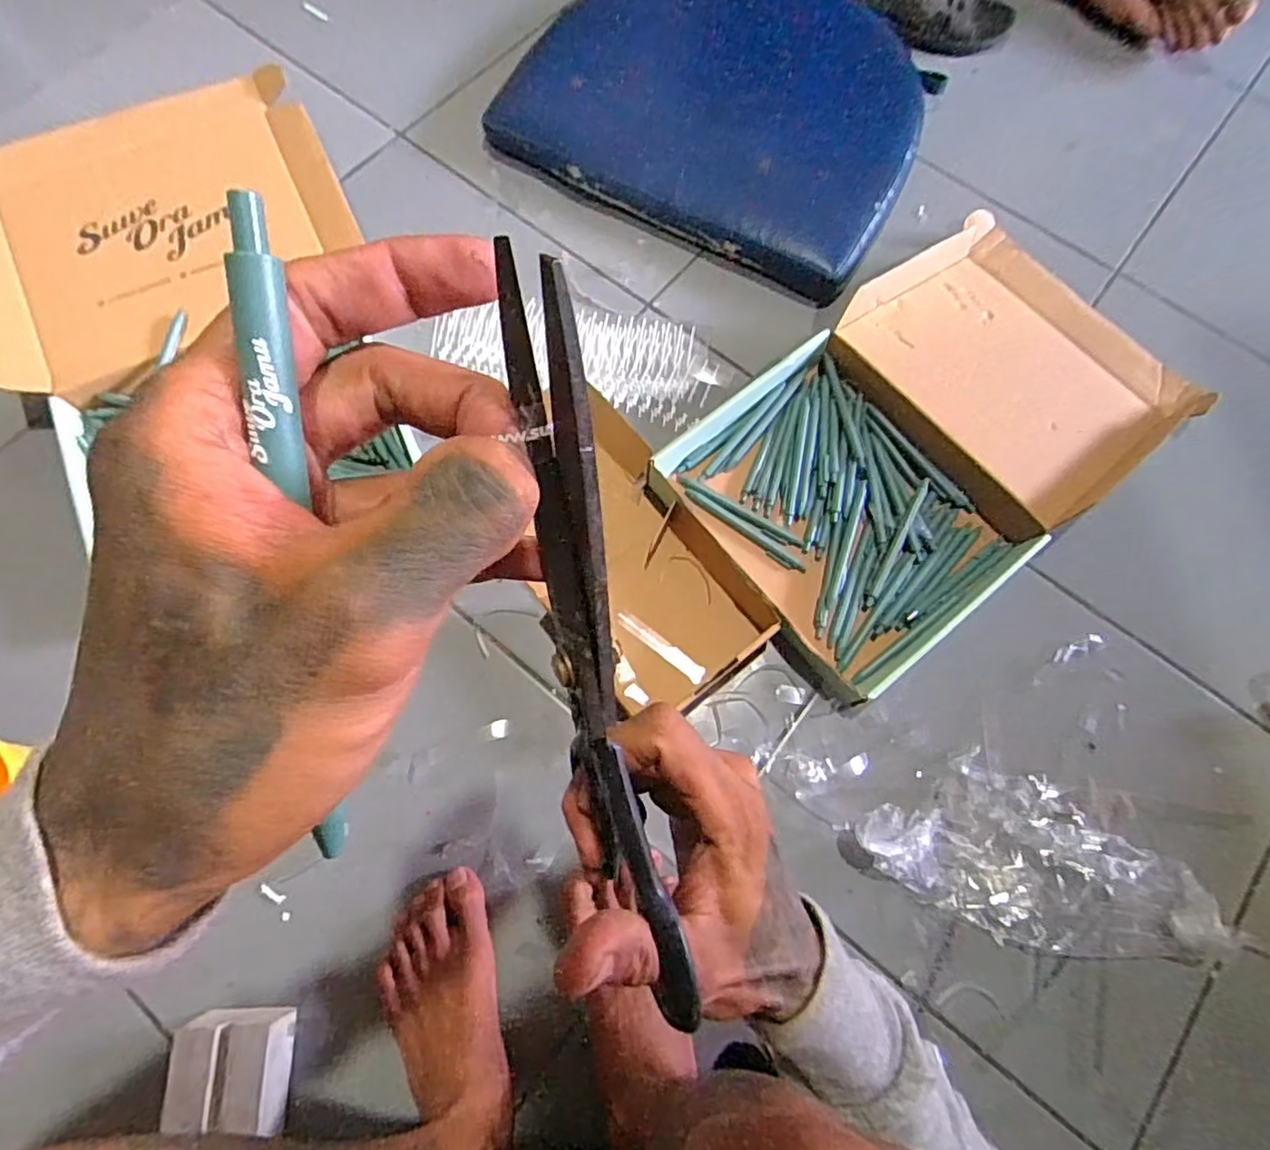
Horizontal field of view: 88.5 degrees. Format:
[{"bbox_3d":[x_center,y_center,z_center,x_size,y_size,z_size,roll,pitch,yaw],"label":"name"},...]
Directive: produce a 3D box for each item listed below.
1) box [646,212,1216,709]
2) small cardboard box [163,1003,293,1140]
[{"bbox_3d":[0.310,-0.147,0.687,0.526,0.062,0.310,-37,78,-12],"label":"box"},{"bbox_3d":[-0.310,0.382,0.507,0.075,0.057,0.082,0,73,-2],"label":"small cardboard box"}]

